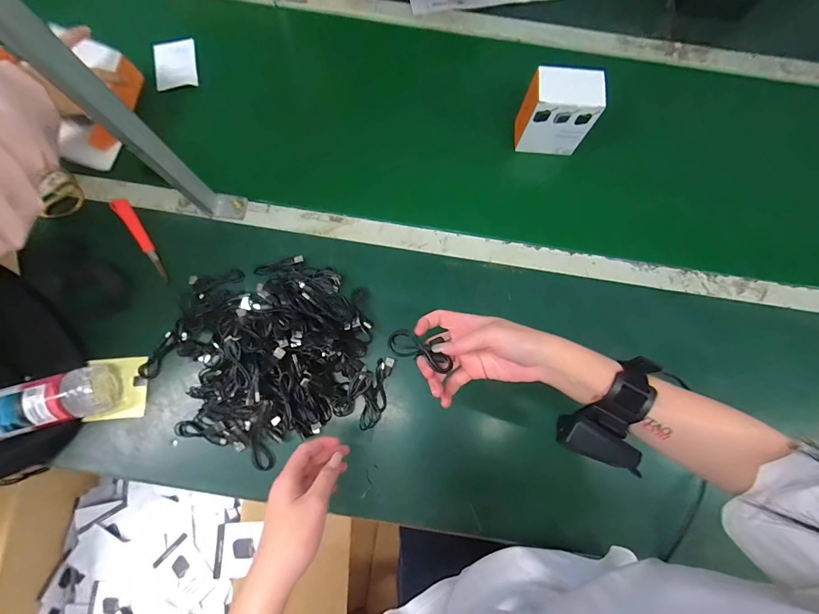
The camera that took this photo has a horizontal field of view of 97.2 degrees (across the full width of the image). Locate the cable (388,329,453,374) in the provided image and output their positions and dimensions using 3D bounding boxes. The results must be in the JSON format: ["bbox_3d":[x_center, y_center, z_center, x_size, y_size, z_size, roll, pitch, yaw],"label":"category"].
[{"bbox_3d":[0.013,0.041,0.359,0.067,0.014,0.035,29,77,8],"label":"cable"}]

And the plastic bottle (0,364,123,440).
[{"bbox_3d":[-0.517,0.136,0.478,0.215,0.069,0.066,-16,77,-5],"label":"plastic bottle"}]

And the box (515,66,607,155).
[{"bbox_3d":[0.230,-0.303,0.563,0.099,0.117,0.055,4,76,-1],"label":"box"}]

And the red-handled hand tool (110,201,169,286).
[{"bbox_3d":[-0.419,-0.110,0.566,0.024,0.007,0.163,-38,80,-10],"label":"red-handled hand tool"}]

